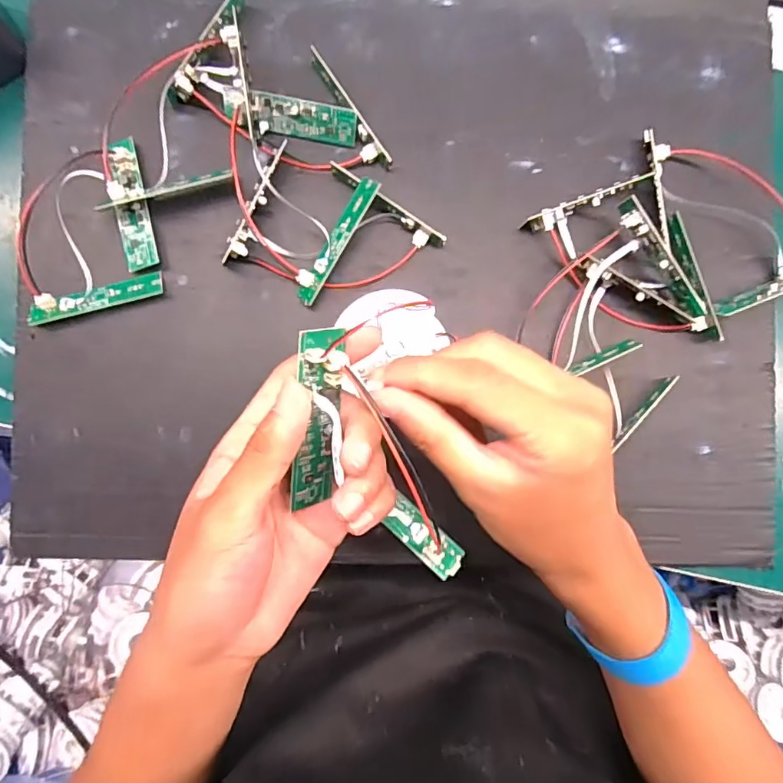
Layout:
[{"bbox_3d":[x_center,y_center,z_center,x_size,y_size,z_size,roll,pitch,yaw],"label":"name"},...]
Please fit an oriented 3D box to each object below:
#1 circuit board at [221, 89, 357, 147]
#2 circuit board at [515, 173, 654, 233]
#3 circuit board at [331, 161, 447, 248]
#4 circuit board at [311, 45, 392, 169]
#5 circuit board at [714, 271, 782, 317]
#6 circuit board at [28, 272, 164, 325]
[{"bbox_3d":[-0.061,-0.168,0.313,0.078,0.007,0.022,5,129,-7],"label":"circuit board"},{"bbox_3d":[0.123,-0.119,0.320,0.082,0.018,0.012,-25,90,-1],"label":"circuit board"},{"bbox_3d":[-0.004,-0.113,0.318,0.082,0.017,0.014,32,89,-1],"label":"circuit board"},{"bbox_3d":[-0.028,-0.178,0.317,0.013,0.015,0.088,-30,91,-1],"label":"circuit board"},{"bbox_3d":[0.236,-0.064,0.321,0.077,0.024,0.013,-21,90,-1],"label":"circuit board"},{"bbox_3d":[-0.183,-0.058,0.316,0.081,0.013,0.016,-16,90,-1],"label":"circuit board"}]

